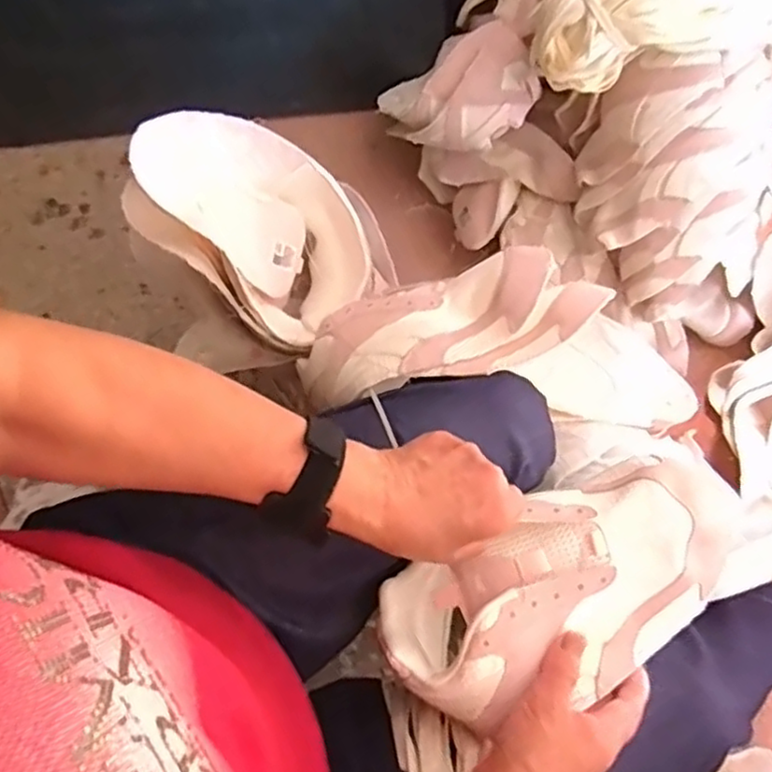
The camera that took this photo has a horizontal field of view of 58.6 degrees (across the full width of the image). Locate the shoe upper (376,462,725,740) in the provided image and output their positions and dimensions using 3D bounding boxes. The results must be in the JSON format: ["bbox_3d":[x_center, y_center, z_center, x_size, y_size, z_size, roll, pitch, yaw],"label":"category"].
[{"bbox_3d":[0.114,0.133,0.448,0.226,0.048,0.123,-24,74,-2],"label":"shoe upper"}]

